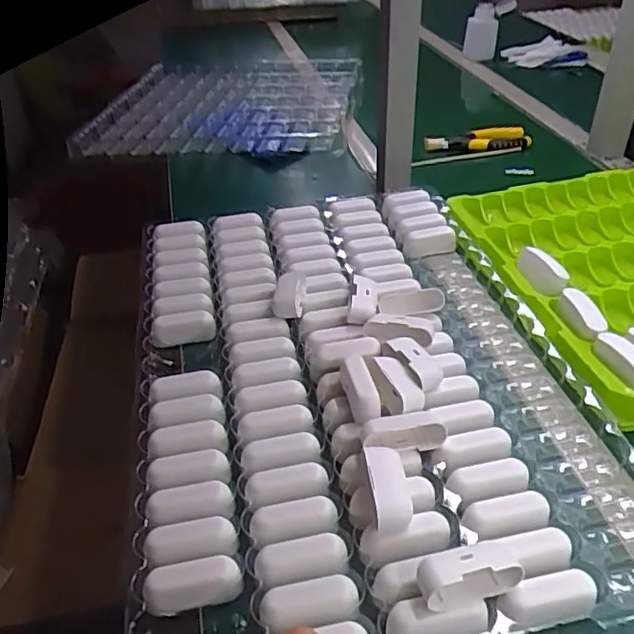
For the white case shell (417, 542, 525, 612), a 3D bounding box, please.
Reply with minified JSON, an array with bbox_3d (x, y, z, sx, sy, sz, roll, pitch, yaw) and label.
[{"bbox_3d":[0.095,0.160,0.378,0.064,0.026,0.026,-13,39,-13],"label":"white case shell"}]

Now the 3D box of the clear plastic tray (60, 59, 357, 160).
[{"bbox_3d":[-0.152,-0.438,1.196,0.457,0.037,0.529,3,38,6],"label":"clear plastic tray"}]

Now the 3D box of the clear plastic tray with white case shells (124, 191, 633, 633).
[{"bbox_3d":[0.027,0.042,0.572,0.384,0.061,0.573,-9,38,-8],"label":"clear plastic tray with white case shells"}]

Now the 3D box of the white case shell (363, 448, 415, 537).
[{"bbox_3d":[0.051,0.119,0.432,0.027,0.022,0.061,-5,38,-3],"label":"white case shell"}]

